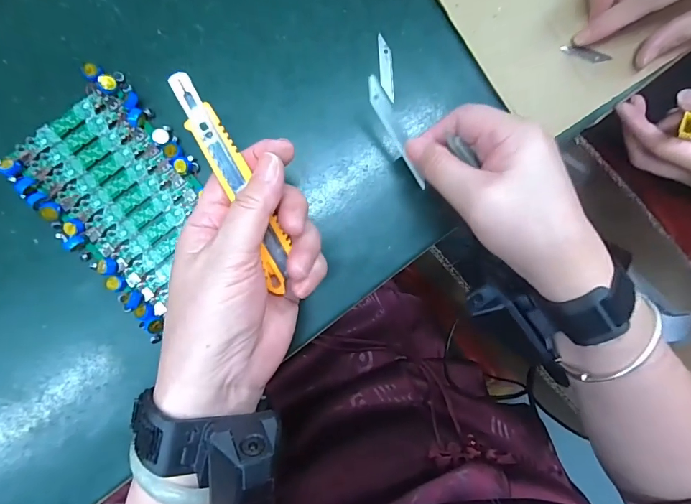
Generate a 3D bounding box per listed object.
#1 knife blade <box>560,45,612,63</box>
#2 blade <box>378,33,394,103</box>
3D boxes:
[{"bbox_3d":[0.187,-0.153,0.311,0.041,0.004,0.009,11,95,-8],"label":"knife blade"},{"bbox_3d":[0.031,-0.137,0.298,0.010,0.004,0.048,-3,91,-5],"label":"blade"}]

